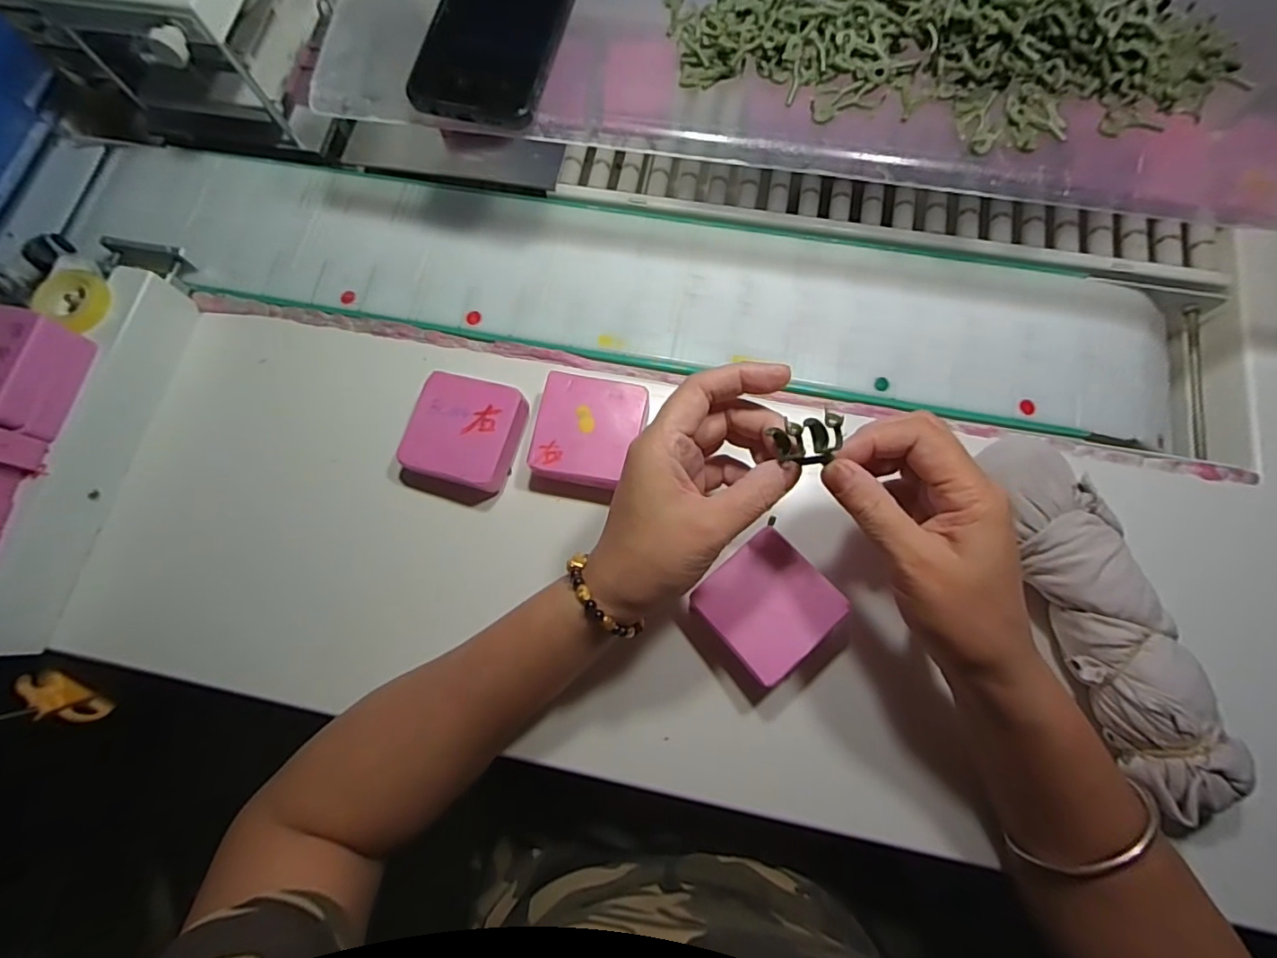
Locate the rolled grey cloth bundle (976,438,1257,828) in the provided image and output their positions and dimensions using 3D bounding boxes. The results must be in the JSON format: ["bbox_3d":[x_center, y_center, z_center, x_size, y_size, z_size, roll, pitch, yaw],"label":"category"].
[{"bbox_3d":[0.251,0.076,0.309,0.059,0.049,0.206,-22,75,-4],"label":"rolled grey cloth bundle"}]

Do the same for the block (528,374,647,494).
[{"bbox_3d":[-0.031,-0.030,0.364,0.067,0.020,0.070,8,76,4],"label":"block"}]

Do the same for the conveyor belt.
[{"bbox_3d":[-0.035,-0.143,0.400,0.833,0.021,0.122,10,76,5],"label":"conveyor belt"}]

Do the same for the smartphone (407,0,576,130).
[{"bbox_3d":[-0.079,-0.288,0.338,0.074,0.014,0.157,16,79,-2],"label":"smartphone"}]

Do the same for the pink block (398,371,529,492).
[{"bbox_3d":[-0.115,-0.031,0.367,0.071,0.022,0.070,15,76,6],"label":"pink block"}]

